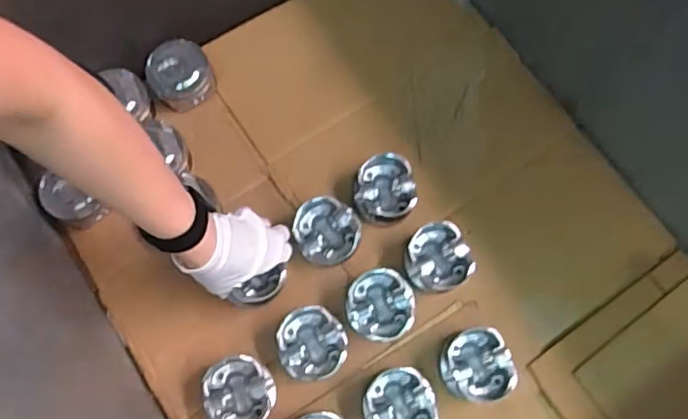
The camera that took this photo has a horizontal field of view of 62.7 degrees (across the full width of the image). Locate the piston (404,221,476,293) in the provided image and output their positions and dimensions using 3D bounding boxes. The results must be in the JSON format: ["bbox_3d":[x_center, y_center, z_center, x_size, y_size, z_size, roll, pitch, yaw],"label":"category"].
[{"bbox_3d":[0.117,0.065,0.724,0.075,0.050,0.080,1,72,-2],"label":"piston"}]

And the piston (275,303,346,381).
[{"bbox_3d":[-0.039,0.166,0.696,0.085,0.045,0.086,-13,73,-6],"label":"piston"}]

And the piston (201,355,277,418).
[{"bbox_3d":[-0.125,0.220,0.678,0.079,0.050,0.086,-12,72,-6],"label":"piston"}]

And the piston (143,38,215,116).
[{"bbox_3d":[-0.226,-0.184,0.788,0.090,0.063,0.093,-22,74,-9],"label":"piston"}]

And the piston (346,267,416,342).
[{"bbox_3d":[0.044,0.120,0.701,0.080,0.055,0.081,1,72,-2],"label":"piston"}]

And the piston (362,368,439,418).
[{"bbox_3d":[0.065,0.234,0.670,0.081,0.051,0.082,1,72,-2],"label":"piston"}]

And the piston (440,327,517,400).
[{"bbox_3d":[0.161,0.190,0.691,0.083,0.055,0.087,-9,72,-5],"label":"piston"}]

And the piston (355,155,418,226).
[{"bbox_3d":[0.052,-0.024,0.756,0.081,0.052,0.087,-4,72,-4],"label":"piston"}]

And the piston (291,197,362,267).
[{"bbox_3d":[-0.022,0.030,0.739,0.084,0.053,0.084,-5,72,-4],"label":"piston"}]

